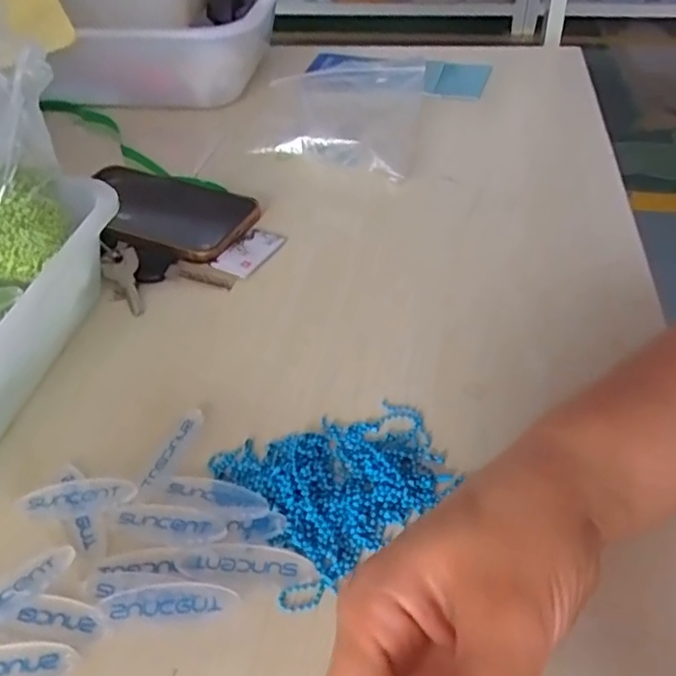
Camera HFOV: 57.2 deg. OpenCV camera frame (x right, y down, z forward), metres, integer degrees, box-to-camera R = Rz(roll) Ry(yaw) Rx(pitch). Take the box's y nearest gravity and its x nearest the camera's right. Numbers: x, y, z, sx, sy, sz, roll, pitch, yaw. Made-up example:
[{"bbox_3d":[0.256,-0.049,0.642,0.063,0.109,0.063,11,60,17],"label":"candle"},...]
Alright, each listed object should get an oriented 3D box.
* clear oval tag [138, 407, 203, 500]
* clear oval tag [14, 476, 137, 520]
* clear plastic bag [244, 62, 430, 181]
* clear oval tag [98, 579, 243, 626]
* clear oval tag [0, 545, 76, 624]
[{"bbox_3d":[-0.082,0.056,0.305,0.013,0.005,0.054,11,45,13],"label":"clear oval tag"},{"bbox_3d":[-0.121,0.072,0.286,0.054,0.007,0.019,-6,44,-4],"label":"clear oval tag"},{"bbox_3d":[0.001,-0.200,0.545,0.144,0.029,0.205,6,44,8],"label":"clear plastic bag"},{"bbox_3d":[-0.067,0.106,0.249,0.053,0.004,0.017,-2,44,0],"label":"clear oval tag"},{"bbox_3d":[-0.136,0.105,0.255,0.055,0.004,0.018,-35,53,-30],"label":"clear oval tag"}]

